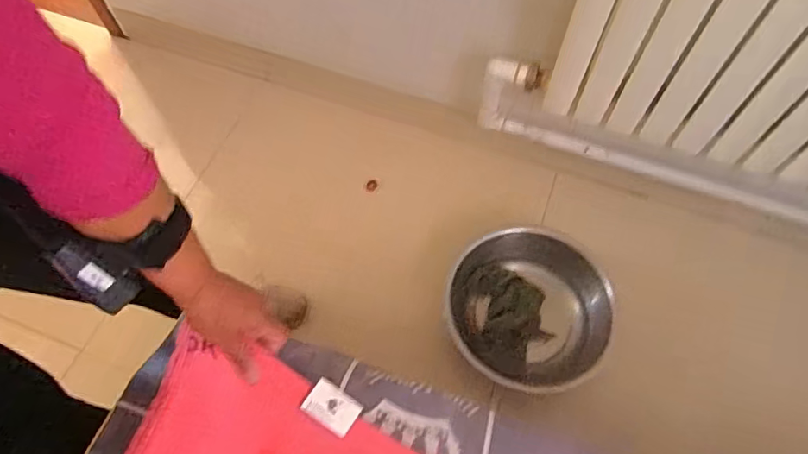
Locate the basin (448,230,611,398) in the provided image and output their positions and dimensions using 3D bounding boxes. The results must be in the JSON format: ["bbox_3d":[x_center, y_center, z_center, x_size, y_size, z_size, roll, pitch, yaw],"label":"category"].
[{"bbox_3d":[0.244,0.168,1.018,0.299,0.117,0.320,0,62,1],"label":"basin"}]

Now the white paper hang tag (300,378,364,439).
[{"bbox_3d":[-0.069,0.173,0.484,0.050,0.006,0.035,32,67,8],"label":"white paper hang tag"}]

